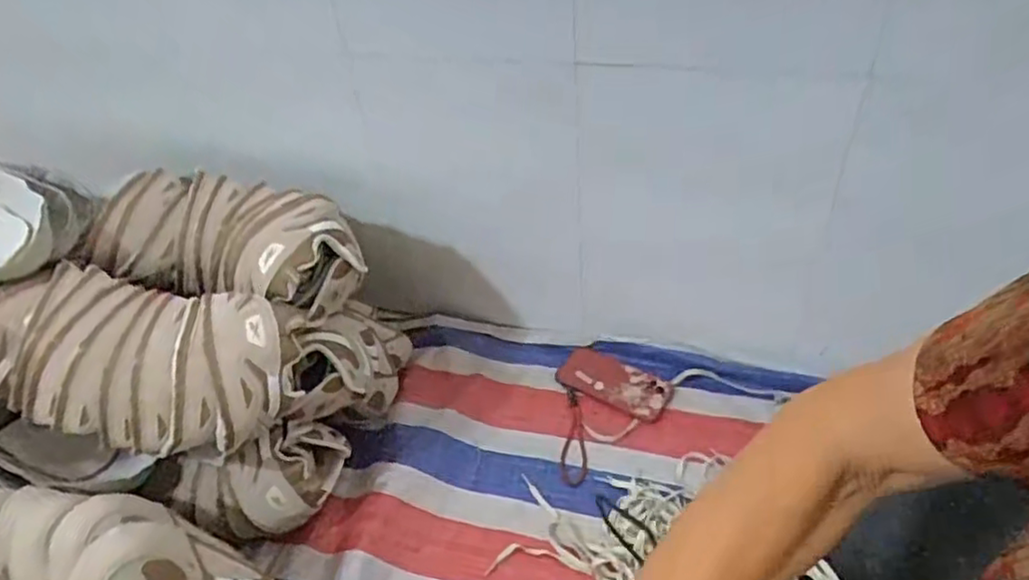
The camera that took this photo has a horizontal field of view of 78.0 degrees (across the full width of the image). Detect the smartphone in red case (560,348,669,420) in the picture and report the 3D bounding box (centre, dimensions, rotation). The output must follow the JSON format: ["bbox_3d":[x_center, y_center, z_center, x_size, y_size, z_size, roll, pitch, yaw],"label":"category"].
[{"bbox_3d":[0.142,0.133,0.916,0.157,0.010,0.070,22,63,21],"label":"smartphone in red case"}]

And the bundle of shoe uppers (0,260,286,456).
[{"bbox_3d":[-0.415,0.070,0.676,0.345,0.109,0.158,6,42,14],"label":"bundle of shoe uppers"}]

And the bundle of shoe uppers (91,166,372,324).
[{"bbox_3d":[-0.346,-0.056,0.786,0.314,0.114,0.151,8,43,16],"label":"bundle of shoe uppers"}]

